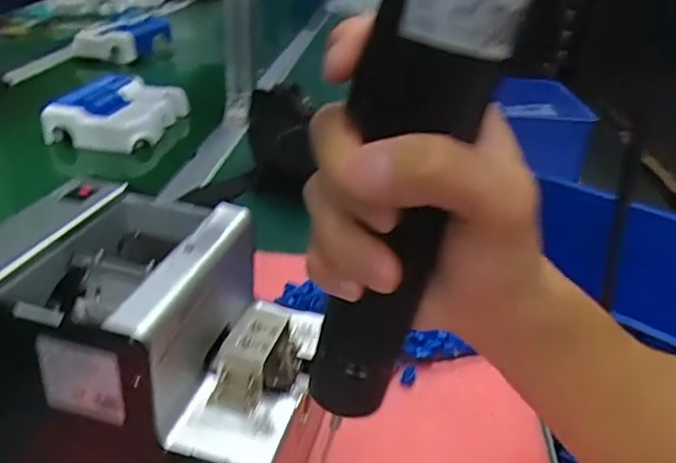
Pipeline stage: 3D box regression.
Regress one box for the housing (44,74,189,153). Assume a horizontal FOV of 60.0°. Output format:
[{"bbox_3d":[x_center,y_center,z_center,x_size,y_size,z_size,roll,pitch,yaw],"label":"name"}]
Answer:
[{"bbox_3d":[-0.309,-0.175,0.826,0.138,0.061,0.159,5,31,4],"label":"housing"}]

